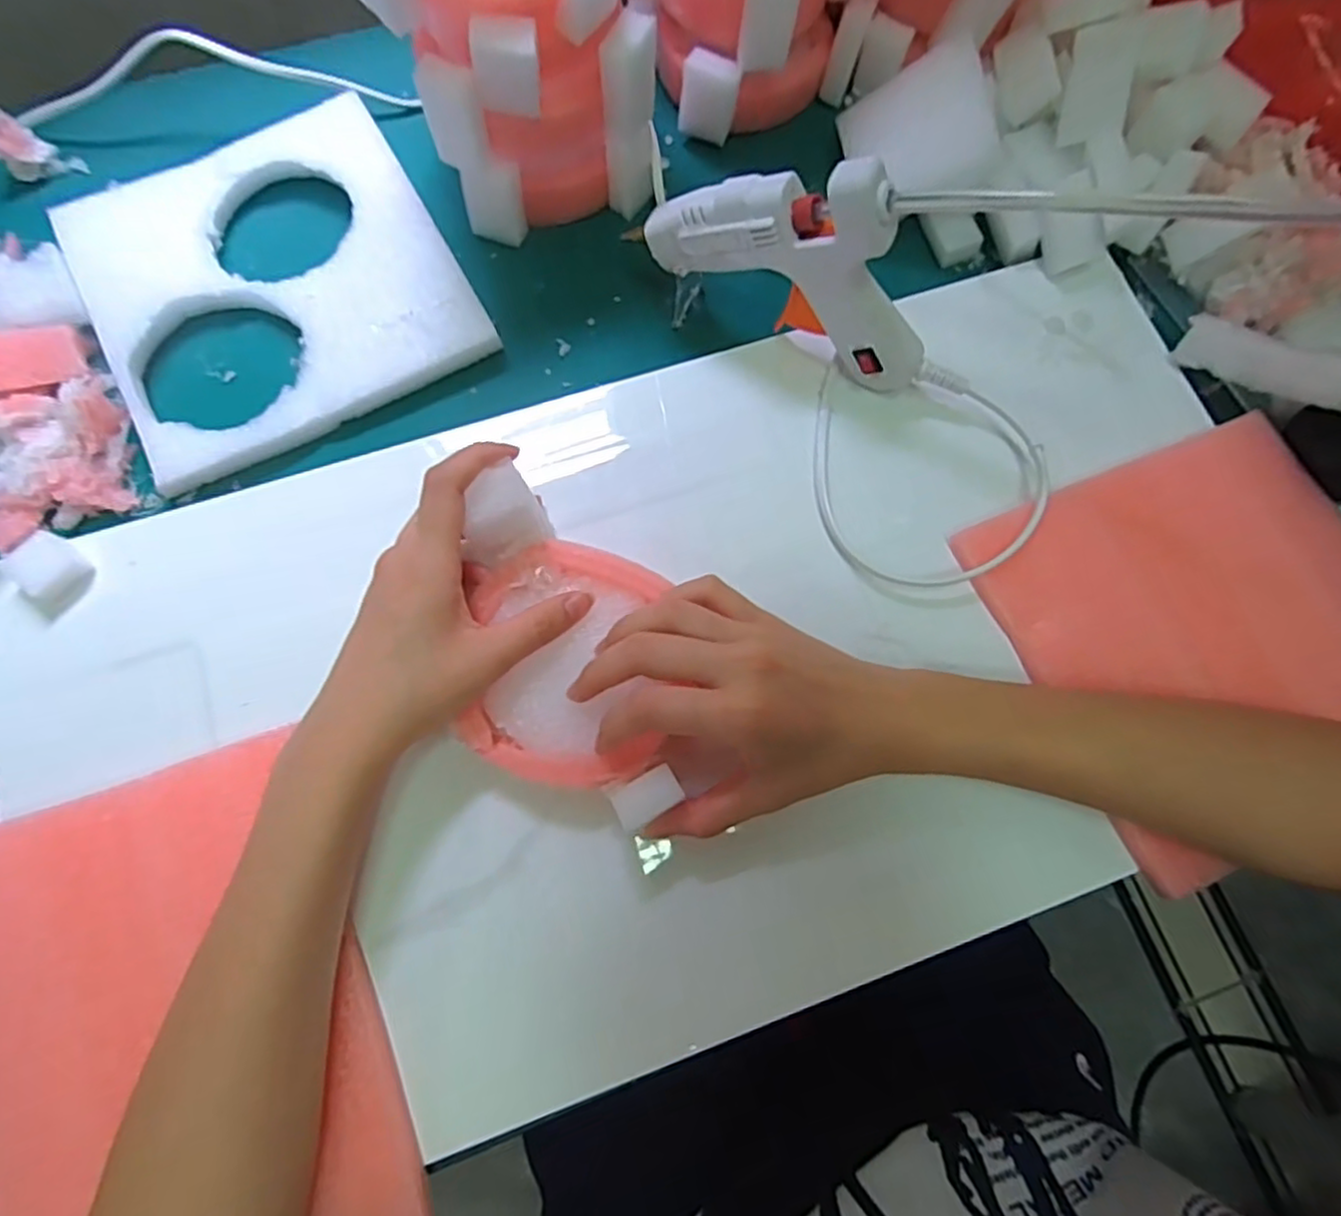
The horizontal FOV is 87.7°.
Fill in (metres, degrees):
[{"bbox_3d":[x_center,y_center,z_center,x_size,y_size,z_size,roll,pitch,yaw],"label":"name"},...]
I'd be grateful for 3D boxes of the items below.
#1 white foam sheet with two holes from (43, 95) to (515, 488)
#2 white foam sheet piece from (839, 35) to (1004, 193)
[{"bbox_3d":[-0.208,-0.172,0.367,0.173,0.020,0.182,-29,77,-9],"label":"white foam sheet with two holes"},{"bbox_3d":[0.131,-0.251,0.371,0.073,0.011,0.068,-13,93,30],"label":"white foam sheet piece"}]

